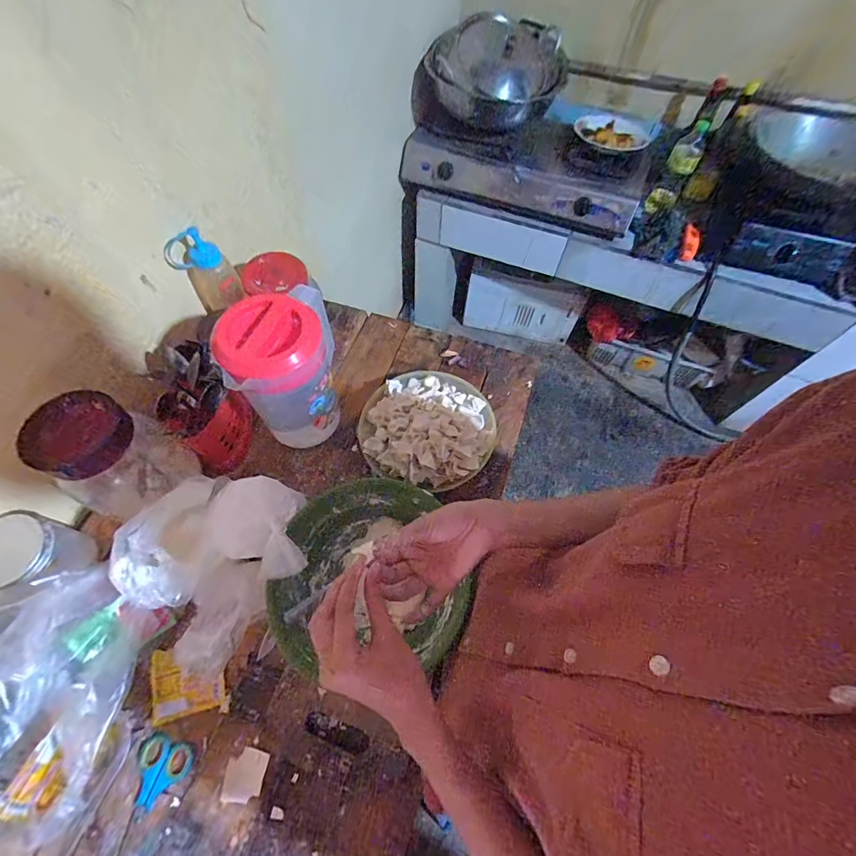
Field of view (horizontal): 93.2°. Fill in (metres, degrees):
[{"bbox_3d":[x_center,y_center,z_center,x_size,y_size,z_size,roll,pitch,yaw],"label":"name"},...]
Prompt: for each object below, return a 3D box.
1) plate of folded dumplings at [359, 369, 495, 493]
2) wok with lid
[{"bbox_3d":[0.000,-0.005,0.653,0.209,0.076,0.208,1,62,-2],"label":"plate of folded dumplings"},{"bbox_3d":[0.192,-1.062,1.251,0.344,0.222,0.469,28,64,13],"label":"wok with lid"}]

